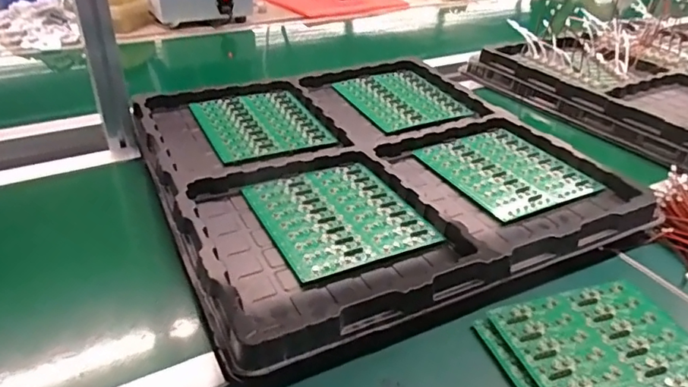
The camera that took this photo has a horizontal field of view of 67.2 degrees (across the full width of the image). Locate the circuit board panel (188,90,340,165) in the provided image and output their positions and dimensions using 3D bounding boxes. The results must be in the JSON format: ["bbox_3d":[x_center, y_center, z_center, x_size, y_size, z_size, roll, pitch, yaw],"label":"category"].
[{"bbox_3d":[-0.128,-0.109,0.802,0.170,0.012,0.197,-13,35,-22],"label":"circuit board panel"}]

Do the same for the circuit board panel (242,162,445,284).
[{"bbox_3d":[-0.009,0.022,0.613,0.169,0.006,0.192,-14,35,-23],"label":"circuit board panel"}]

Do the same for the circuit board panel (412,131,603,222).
[{"bbox_3d":[0.223,-0.034,0.711,0.168,0.007,0.185,-13,35,-22],"label":"circuit board panel"}]

